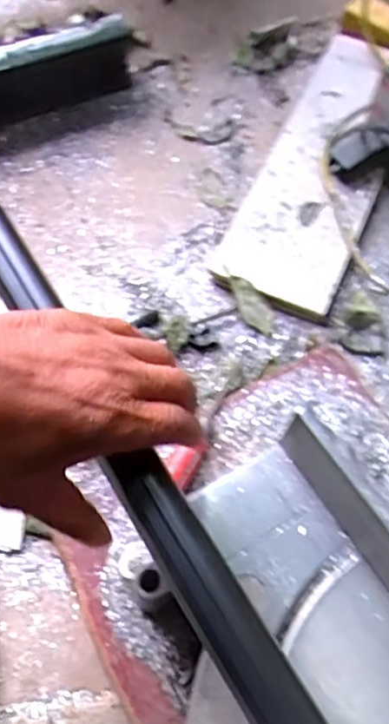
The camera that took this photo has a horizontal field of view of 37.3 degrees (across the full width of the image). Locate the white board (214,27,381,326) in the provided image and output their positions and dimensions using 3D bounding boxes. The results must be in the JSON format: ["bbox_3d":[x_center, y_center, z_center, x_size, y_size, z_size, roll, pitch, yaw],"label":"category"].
[{"bbox_3d":[0.159,-0.238,0.679,0.131,0.022,0.409,22,67,8],"label":"white board"}]

